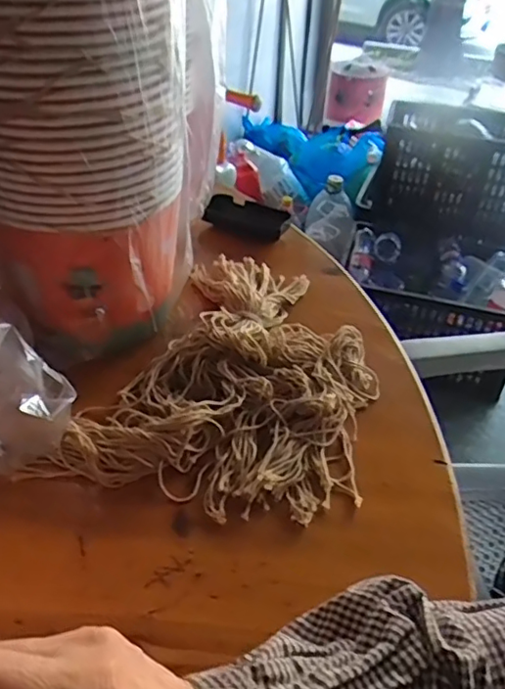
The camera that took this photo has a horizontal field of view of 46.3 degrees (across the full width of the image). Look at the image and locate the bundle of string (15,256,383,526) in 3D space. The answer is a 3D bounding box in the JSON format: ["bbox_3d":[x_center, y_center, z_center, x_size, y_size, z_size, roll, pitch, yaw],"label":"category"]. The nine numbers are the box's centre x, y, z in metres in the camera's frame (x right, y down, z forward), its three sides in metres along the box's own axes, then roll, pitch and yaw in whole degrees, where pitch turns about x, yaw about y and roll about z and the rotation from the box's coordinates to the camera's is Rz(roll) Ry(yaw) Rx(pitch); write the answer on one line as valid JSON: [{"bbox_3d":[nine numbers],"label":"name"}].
[{"bbox_3d":[-0.002,0.010,0.505,0.219,0.033,0.303,13,40,11],"label":"bundle of string"}]

